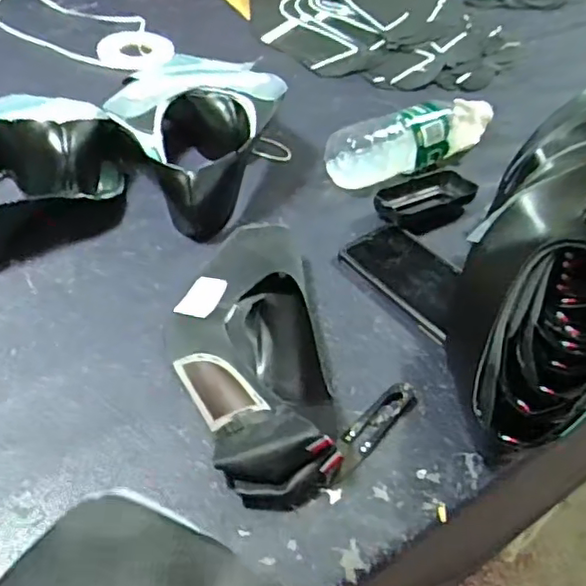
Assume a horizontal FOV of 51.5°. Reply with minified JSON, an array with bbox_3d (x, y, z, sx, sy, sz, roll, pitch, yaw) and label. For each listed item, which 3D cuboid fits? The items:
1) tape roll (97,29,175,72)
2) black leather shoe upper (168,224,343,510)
[{"bbox_3d":[-0.215,-0.339,0.837,0.098,0.014,0.097,3,46,-3],"label":"tape roll"},{"bbox_3d":[-0.033,0.035,0.473,0.119,0.041,0.260,-5,47,-10],"label":"black leather shoe upper"}]

